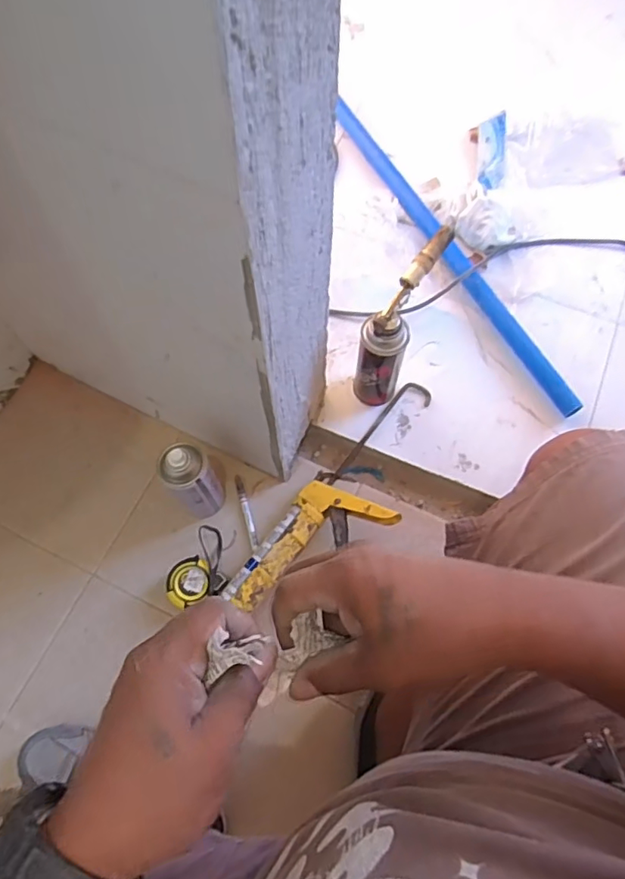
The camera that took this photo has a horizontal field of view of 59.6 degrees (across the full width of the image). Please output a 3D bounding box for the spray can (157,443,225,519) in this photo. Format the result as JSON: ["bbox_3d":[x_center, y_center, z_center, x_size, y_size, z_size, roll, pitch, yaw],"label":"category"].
[{"bbox_3d":[-0.164,0.058,0.761,0.066,0.173,0.062,-31,71,-11],"label":"spray can"}]

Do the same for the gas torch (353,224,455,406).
[{"bbox_3d":[0.116,-0.163,0.776,0.065,0.245,0.148,23,70,10],"label":"gas torch"}]

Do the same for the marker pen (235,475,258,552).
[{"bbox_3d":[-0.101,0.111,0.838,0.014,0.014,0.122,-16,69,-6],"label":"marker pen"}]

